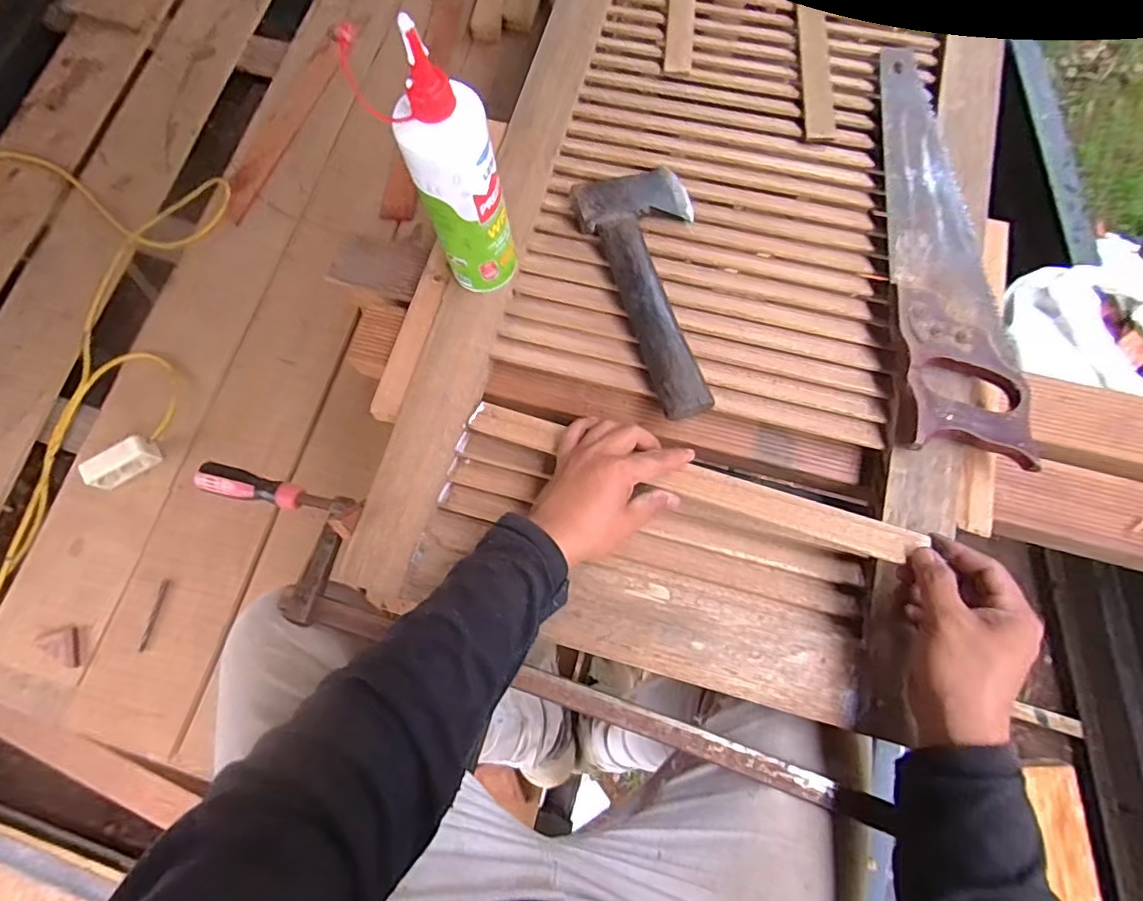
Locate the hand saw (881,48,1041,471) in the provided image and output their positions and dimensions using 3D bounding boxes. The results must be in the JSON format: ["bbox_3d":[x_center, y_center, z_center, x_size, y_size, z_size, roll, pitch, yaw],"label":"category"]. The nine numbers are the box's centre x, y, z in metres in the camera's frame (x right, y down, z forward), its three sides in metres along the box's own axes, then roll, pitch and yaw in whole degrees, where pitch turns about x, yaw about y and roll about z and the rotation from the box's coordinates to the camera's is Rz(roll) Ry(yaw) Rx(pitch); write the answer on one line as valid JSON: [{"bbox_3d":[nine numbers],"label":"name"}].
[{"bbox_3d":[0.359,-0.213,0.550,0.099,0.026,0.455,4,74,3],"label":"hand saw"}]

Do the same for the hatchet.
[{"bbox_3d":[0.095,-0.163,0.550,0.115,0.029,0.259,-21,74,-4],"label":"hatchet"}]

